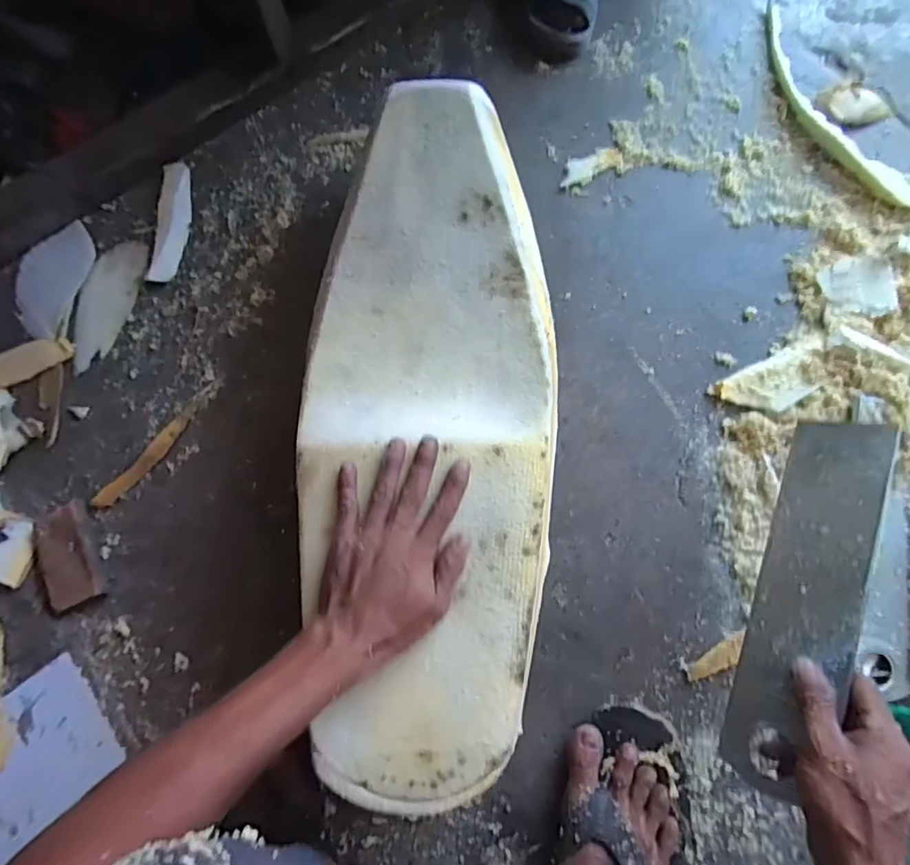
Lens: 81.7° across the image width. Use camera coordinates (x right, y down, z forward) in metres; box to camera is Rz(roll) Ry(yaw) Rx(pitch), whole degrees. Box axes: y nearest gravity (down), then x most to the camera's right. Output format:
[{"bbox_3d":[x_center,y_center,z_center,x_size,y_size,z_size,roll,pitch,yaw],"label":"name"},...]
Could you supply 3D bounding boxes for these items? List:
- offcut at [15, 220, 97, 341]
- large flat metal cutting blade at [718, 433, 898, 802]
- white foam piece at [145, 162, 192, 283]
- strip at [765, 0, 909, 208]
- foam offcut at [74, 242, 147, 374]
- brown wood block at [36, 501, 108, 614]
[{"bbox_3d":[-0.532,-0.201,0.689,0.097,0.012,0.164,9,77,4],"label":"offcut"},{"bbox_3d":[0.291,0.134,0.432,0.007,0.074,0.299,28,77,-38],"label":"large flat metal cutting blade"},{"bbox_3d":[-0.377,-0.286,0.705,0.042,0.018,0.182,0,71,-2],"label":"white foam piece"},{"bbox_3d":[0.501,-0.439,0.716,0.075,0.031,0.367,-23,77,-3],"label":"strip"},{"bbox_3d":[-0.451,-0.167,0.680,0.069,0.011,0.187,11,71,2],"label":"foam offcut"},{"bbox_3d":[-0.436,0.142,0.592,0.054,0.016,0.114,-26,77,-4],"label":"brown wood block"}]

